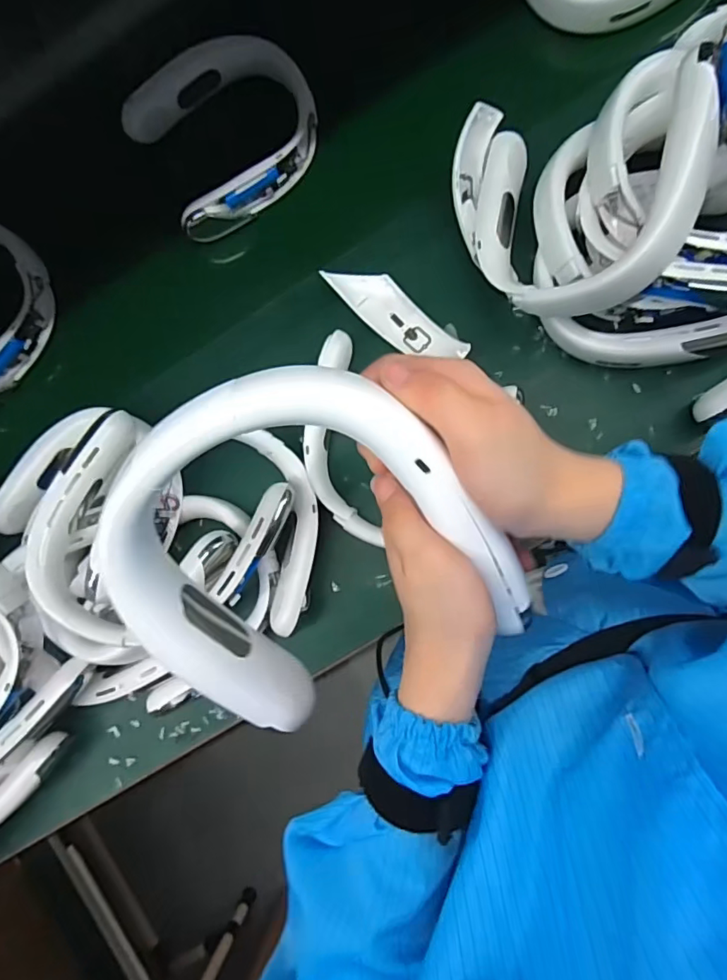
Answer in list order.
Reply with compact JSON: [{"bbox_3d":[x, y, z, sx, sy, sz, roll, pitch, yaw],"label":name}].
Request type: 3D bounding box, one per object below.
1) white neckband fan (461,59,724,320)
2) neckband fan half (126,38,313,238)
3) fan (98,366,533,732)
[{"bbox_3d":[0.189,-0.265,0.491,0.233,0.062,0.190,20,107,44],"label":"white neckband fan"},{"bbox_3d":[-0.156,-0.413,0.603,0.193,0.049,0.173,-32,84,5],"label":"neckband fan half"},{"bbox_3d":[-0.032,0.036,0.271,0.180,0.037,0.191,-32,118,14],"label":"fan"}]

